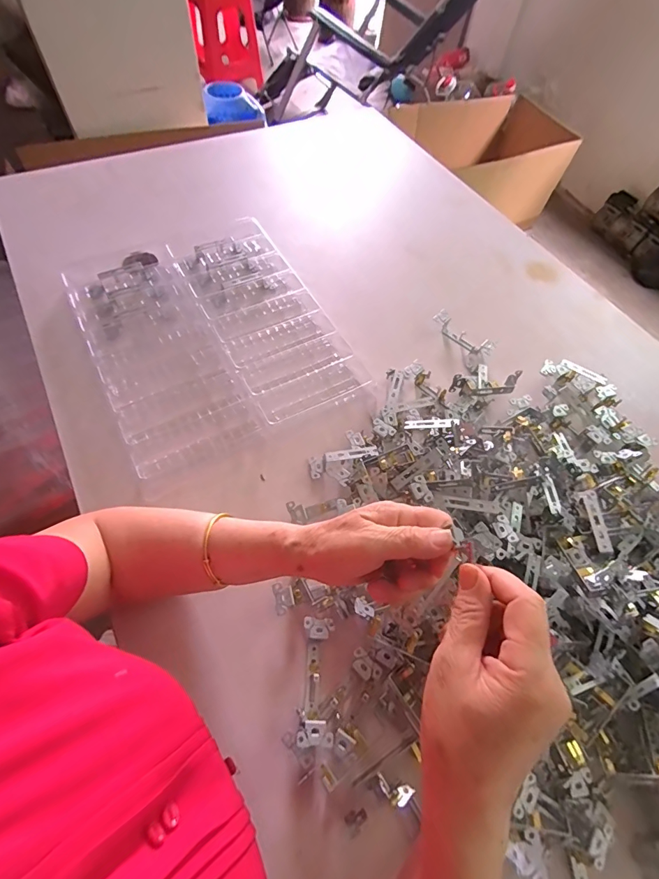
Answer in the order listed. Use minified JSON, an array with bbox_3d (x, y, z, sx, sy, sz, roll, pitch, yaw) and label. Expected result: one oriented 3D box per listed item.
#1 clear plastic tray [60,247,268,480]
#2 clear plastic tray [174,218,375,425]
[{"bbox_3d":[-0.257,-0.139,0.592,0.167,0.020,0.403,-25,64,-17],"label":"clear plastic tray"},{"bbox_3d":[-0.101,-0.201,0.634,0.166,0.025,0.402,-25,64,-17],"label":"clear plastic tray"}]

